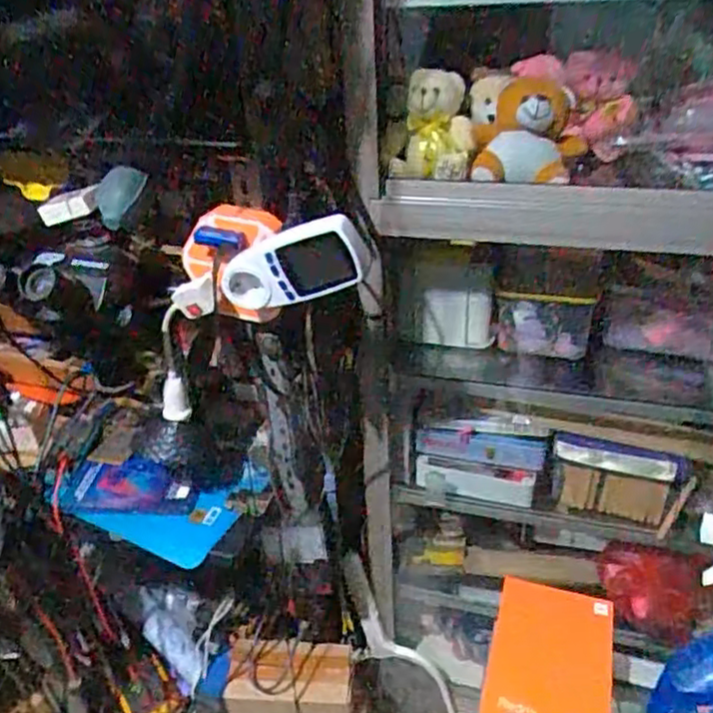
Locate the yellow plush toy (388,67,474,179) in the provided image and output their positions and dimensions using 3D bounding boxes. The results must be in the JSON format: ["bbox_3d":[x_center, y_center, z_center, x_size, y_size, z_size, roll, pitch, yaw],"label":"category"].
[{"bbox_3d":[0.093,-0.291,0.862,0.105,0.119,0.085,0,33,7],"label":"yellow plush toy"}]

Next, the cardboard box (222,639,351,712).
[{"bbox_3d":[-0.110,0.556,1.159,0.215,0.092,0.111,1,33,9],"label":"cardboard box"}]

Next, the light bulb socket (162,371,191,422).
[{"bbox_3d":[-0.236,0.050,0.870,0.034,0.065,0.027,-13,33,-14],"label":"light bulb socket"}]

